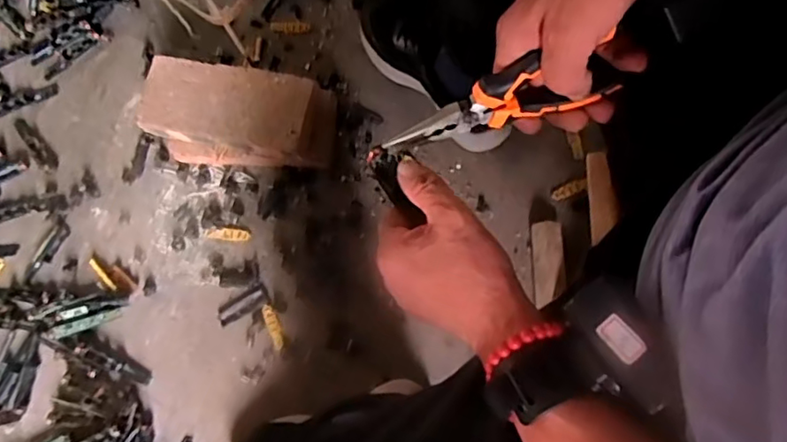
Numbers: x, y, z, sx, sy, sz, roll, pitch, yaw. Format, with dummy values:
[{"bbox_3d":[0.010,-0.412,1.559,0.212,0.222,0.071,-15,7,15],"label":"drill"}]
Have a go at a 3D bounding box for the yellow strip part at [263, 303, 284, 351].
[{"bbox_3d":[-0.165,0.145,0.807,0.017,0.007,0.062,-22,77,0],"label":"yellow strip part"}]

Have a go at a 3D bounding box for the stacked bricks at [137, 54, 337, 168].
[{"bbox_3d":[-0.211,-0.141,0.819,0.253,0.098,0.116,9,78,3],"label":"stacked bricks"}]

